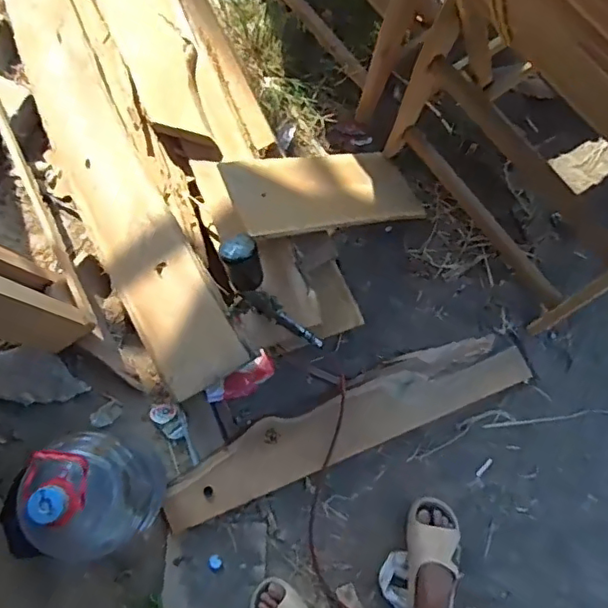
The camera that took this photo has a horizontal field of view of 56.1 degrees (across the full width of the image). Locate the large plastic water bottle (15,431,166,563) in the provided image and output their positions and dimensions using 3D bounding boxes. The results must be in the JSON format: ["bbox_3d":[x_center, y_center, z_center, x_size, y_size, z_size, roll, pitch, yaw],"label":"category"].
[{"bbox_3d":[-0.391,0.363,1.079,0.180,0.390,0.202,29,79,10],"label":"large plastic water bottle"}]

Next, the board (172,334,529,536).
[{"bbox_3d":[0.092,0.279,1.325,0.857,0.032,0.155,-23,76,-2],"label":"board"}]

